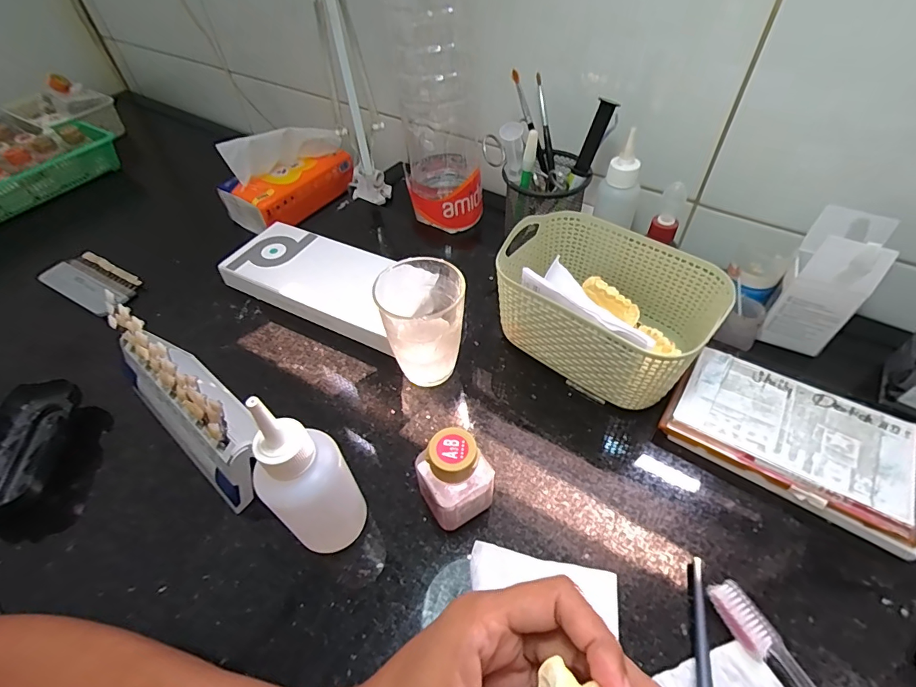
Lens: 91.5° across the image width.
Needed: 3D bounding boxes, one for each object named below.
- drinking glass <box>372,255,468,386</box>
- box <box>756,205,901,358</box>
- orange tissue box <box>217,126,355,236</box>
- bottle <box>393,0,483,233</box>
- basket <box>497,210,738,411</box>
[{"bbox_3d":[-0.027,-0.015,0.365,0.066,0.095,0.065,-2,48,1],"label":"drinking glass"},{"bbox_3d":[0.315,-0.052,0.386,0.053,0.109,0.053,23,53,21],"label":"box"},{"bbox_3d":[-0.252,-0.252,0.651,0.094,0.104,0.172,26,56,23],"label":"orange tissue box"},{"bbox_3d":[-0.018,-0.273,0.463,0.082,0.300,0.085,2,48,4],"label":"bottle"},{"bbox_3d":[0.120,-0.031,0.380,0.163,0.087,0.120,32,57,27],"label":"basket"}]

